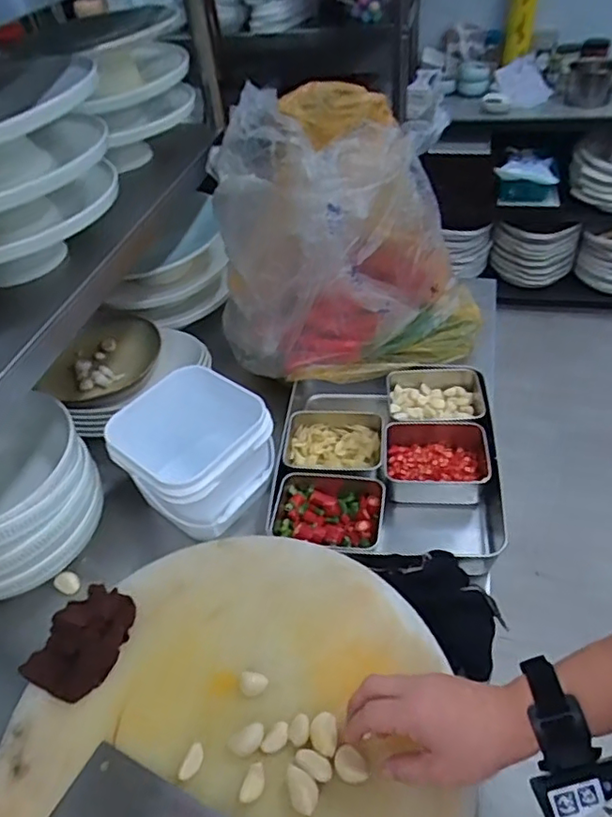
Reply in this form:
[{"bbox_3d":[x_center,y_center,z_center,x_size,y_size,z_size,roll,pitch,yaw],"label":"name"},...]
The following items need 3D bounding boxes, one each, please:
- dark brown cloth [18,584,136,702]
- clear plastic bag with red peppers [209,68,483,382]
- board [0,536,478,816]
[{"bbox_3d":[-0.222,0.230,0.580,0.079,0.039,0.109,22,51,27],"label":"dark brown cloth"},{"bbox_3d":[0.075,-0.248,0.852,0.410,0.391,0.203,-11,44,-4],"label":"clear plastic bag with red peppers"},{"bbox_3d":[-0.060,0.292,0.511,0.383,0.027,0.394,24,52,28],"label":"board"}]

